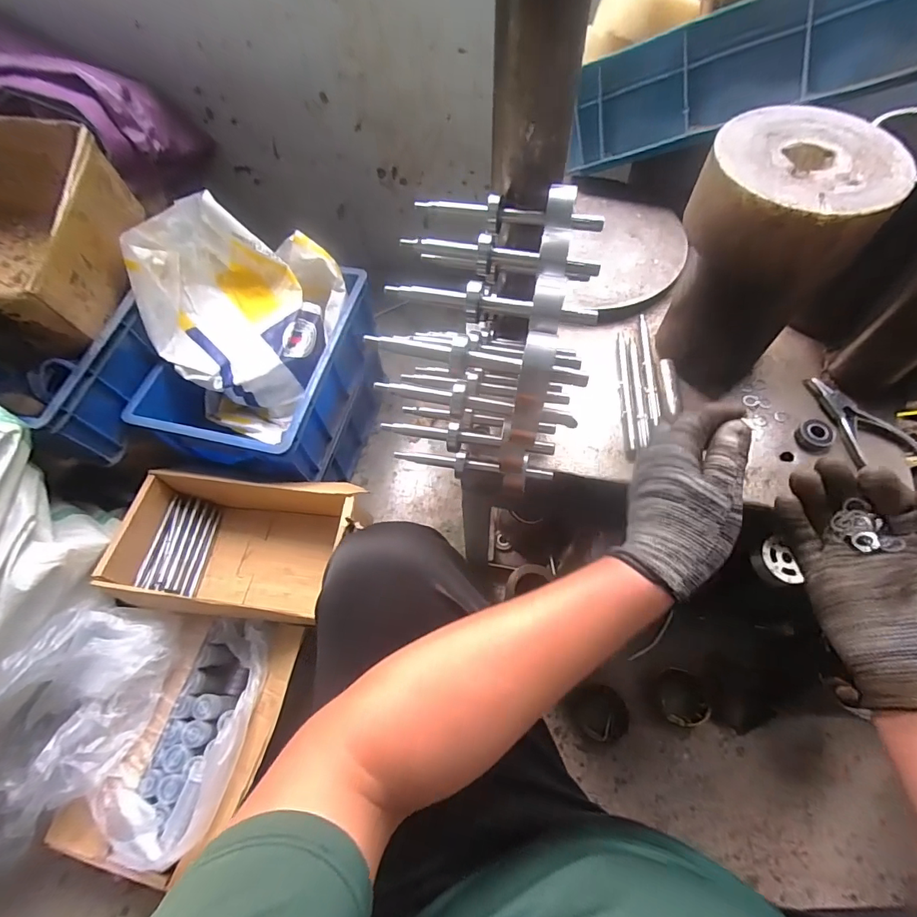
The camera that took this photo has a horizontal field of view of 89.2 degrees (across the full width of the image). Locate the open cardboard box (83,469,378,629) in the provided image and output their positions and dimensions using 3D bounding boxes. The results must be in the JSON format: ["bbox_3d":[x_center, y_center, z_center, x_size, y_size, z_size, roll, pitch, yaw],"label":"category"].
[{"bbox_3d":[-0.362,0.133,0.764,0.339,0.143,0.236,6,62,6],"label":"open cardboard box"}]

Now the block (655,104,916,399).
[{"bbox_3d":[0.294,-0.194,0.468,0.146,0.216,0.156,33,68,18],"label":"block"}]

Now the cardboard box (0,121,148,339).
[{"bbox_3d":[-0.670,-0.326,0.679,0.291,0.169,0.307,-3,62,1],"label":"cardboard box"}]

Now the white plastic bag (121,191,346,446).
[{"bbox_3d":[-0.376,-0.254,0.822,0.278,0.256,0.328,24,66,14],"label":"white plastic bag"}]

